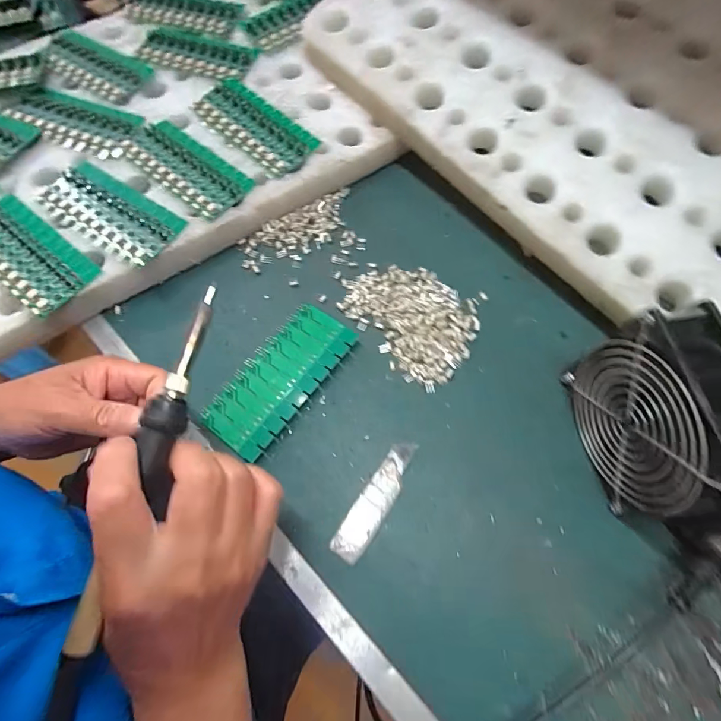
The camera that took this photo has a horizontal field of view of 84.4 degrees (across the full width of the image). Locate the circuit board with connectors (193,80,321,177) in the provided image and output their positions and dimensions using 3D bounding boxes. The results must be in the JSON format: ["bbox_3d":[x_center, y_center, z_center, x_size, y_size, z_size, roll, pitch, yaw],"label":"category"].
[{"bbox_3d":[-0.110,-0.243,0.410,0.140,0.008,0.064,39,74,14],"label":"circuit board with connectors"}]

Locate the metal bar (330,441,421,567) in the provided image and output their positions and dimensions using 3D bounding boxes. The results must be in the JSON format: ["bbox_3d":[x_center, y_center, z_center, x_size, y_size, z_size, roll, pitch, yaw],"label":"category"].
[{"bbox_3d":[0.013,0.106,0.308,0.024,0.005,0.097,33,67,9],"label":"metal bar"}]

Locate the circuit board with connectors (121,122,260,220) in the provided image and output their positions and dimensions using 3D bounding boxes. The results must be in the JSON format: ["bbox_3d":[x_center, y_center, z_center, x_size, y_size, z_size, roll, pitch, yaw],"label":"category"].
[{"bbox_3d":[-0.173,-0.192,0.392,0.139,0.009,0.060,37,74,14],"label":"circuit board with connectors"}]

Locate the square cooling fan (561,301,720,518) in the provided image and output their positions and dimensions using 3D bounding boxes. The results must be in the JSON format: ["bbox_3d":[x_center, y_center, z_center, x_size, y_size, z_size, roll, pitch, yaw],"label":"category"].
[{"bbox_3d":[0.202,0.039,0.271,0.045,0.115,0.118,-8,69,-3],"label":"square cooling fan"}]

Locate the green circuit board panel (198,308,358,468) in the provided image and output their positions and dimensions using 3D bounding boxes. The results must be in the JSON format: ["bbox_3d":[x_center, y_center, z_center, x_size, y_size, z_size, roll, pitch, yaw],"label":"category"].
[{"bbox_3d":[-0.070,0.013,0.344,0.065,0.013,0.138,36,73,13],"label":"green circuit board panel"}]

